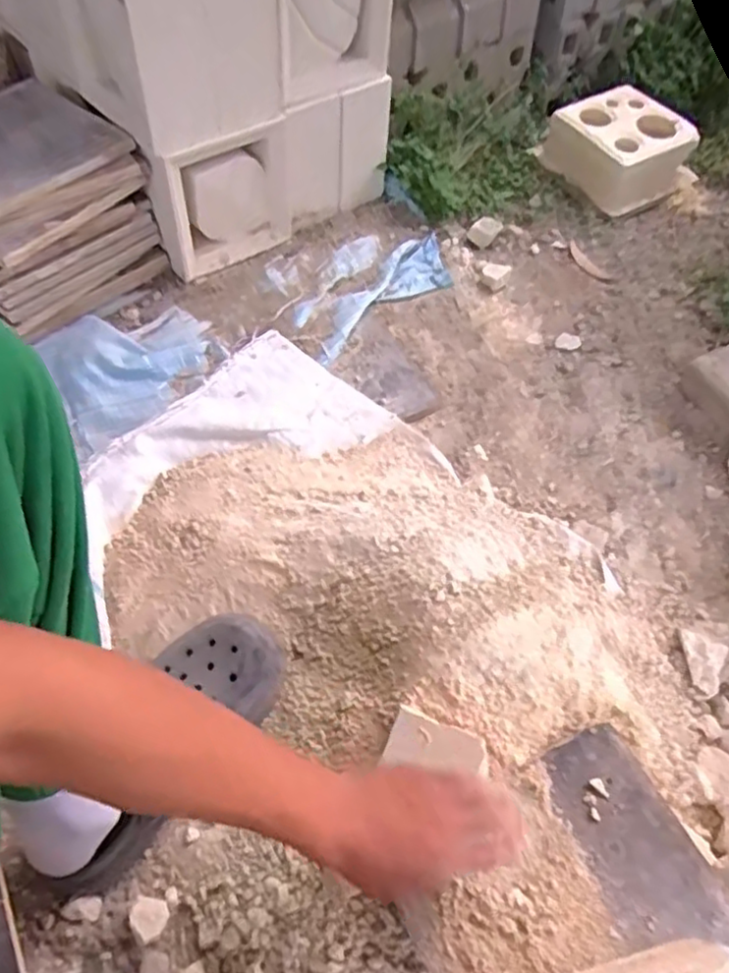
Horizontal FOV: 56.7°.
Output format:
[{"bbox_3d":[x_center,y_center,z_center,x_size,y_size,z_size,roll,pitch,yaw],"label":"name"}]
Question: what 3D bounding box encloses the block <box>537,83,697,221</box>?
[{"bbox_3d":[0.494,-0.651,1.303,0.207,0.117,0.226,-27,60,-21],"label":"block"}]

